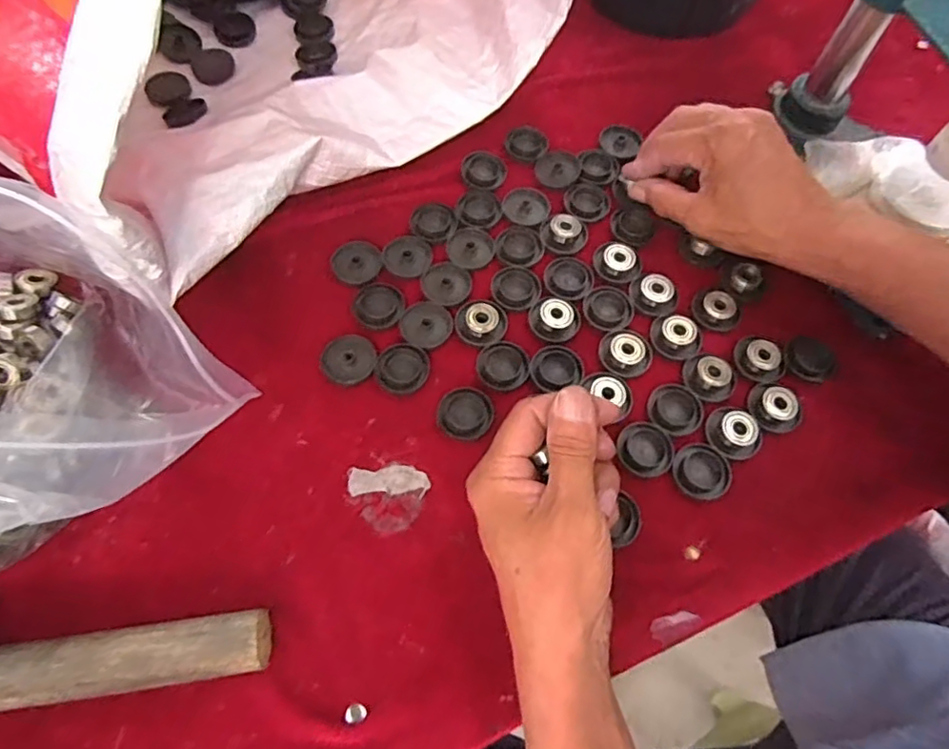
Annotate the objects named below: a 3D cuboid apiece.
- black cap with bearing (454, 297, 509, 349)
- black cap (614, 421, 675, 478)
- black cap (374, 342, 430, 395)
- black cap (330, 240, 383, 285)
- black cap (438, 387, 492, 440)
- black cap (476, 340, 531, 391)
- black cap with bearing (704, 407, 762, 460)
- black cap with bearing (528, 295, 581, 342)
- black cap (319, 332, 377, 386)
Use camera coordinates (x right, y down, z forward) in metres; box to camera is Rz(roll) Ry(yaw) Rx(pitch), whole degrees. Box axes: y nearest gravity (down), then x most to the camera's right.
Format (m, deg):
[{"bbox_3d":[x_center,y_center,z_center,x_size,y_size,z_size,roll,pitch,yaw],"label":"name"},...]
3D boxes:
[{"bbox_3d":[0.005,-0.035,0.393,0.033,0.006,0.034,0,64,-1],"label":"black cap with bearing"},{"bbox_3d":[0.103,0.045,0.365,0.033,0.008,0.033,0,64,-1],"label":"black cap"},{"bbox_3d":[-0.045,-0.004,0.379,0.031,0.004,0.033,0,64,-1],"label":"black cap"},{"bbox_3d":[-0.079,-0.077,0.409,0.033,0.004,0.034,0,64,-1],"label":"black cap"},{"bbox_3d":[-0.005,0.023,0.368,0.033,0.004,0.033,0,64,-1],"label":"black cap"},{"bbox_3d":[0.018,-0.007,0.381,0.032,0.004,0.034,0,64,-1],"label":"black cap"},{"bbox_3d":[0.156,0.034,0.366,0.028,0.009,0.033,-21,66,-10],"label":"black cap with bearing"},{"bbox_3d":[0.052,-0.038,0.394,0.033,0.008,0.031,0,64,-1],"label":"black cap with bearing"},{"bbox_3d":[-0.079,-0.010,0.381,0.034,0.004,0.032,-42,71,-18],"label":"black cap"}]

